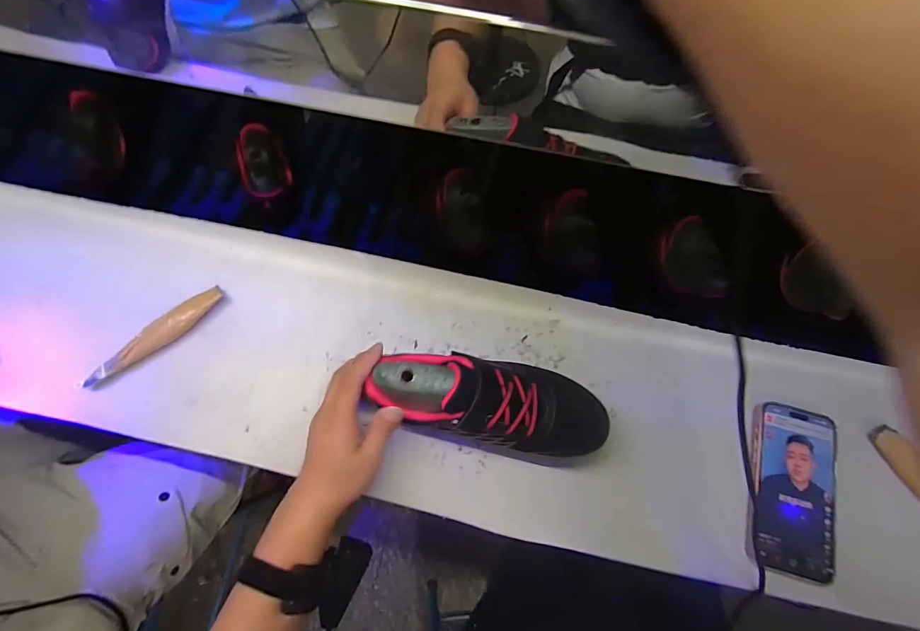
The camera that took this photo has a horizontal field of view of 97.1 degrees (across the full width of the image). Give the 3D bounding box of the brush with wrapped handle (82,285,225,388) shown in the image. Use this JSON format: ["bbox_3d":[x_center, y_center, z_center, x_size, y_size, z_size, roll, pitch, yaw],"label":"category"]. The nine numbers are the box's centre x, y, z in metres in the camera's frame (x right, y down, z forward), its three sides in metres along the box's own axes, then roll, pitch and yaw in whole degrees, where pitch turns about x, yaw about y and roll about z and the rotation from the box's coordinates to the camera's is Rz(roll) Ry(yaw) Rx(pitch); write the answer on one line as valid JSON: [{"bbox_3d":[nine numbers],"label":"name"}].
[{"bbox_3d":[-0.342,0.025,0.455,0.166,0.026,0.033,-39,75,-13],"label":"brush with wrapped handle"}]

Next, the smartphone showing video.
[{"bbox_3d":[0.344,0.179,0.420,0.074,0.014,0.162,7,79,19],"label":"smartphone showing video"}]

